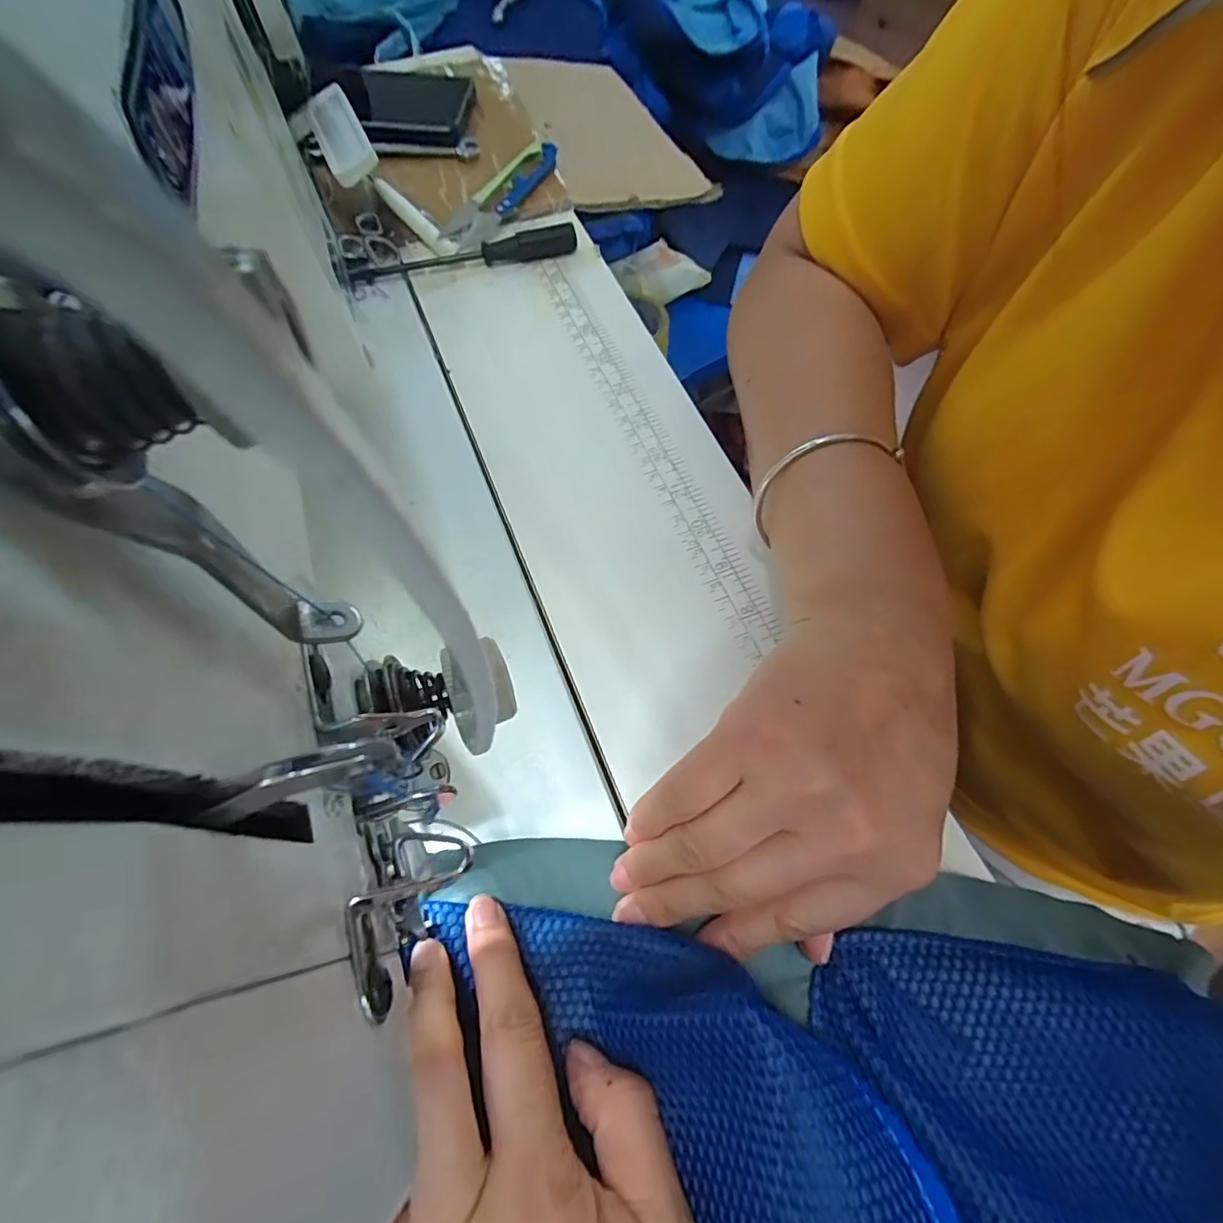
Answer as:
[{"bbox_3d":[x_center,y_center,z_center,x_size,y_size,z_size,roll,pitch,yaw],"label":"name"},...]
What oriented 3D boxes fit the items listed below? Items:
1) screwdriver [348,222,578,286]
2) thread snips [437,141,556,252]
[{"bbox_3d":[-0.092,-0.223,0.360,0.143,0.014,0.015,-14,67,-6],"label":"screwdriver"},{"bbox_3d":[-0.073,-0.275,0.378,0.025,0.018,0.116,27,69,12],"label":"thread snips"}]

